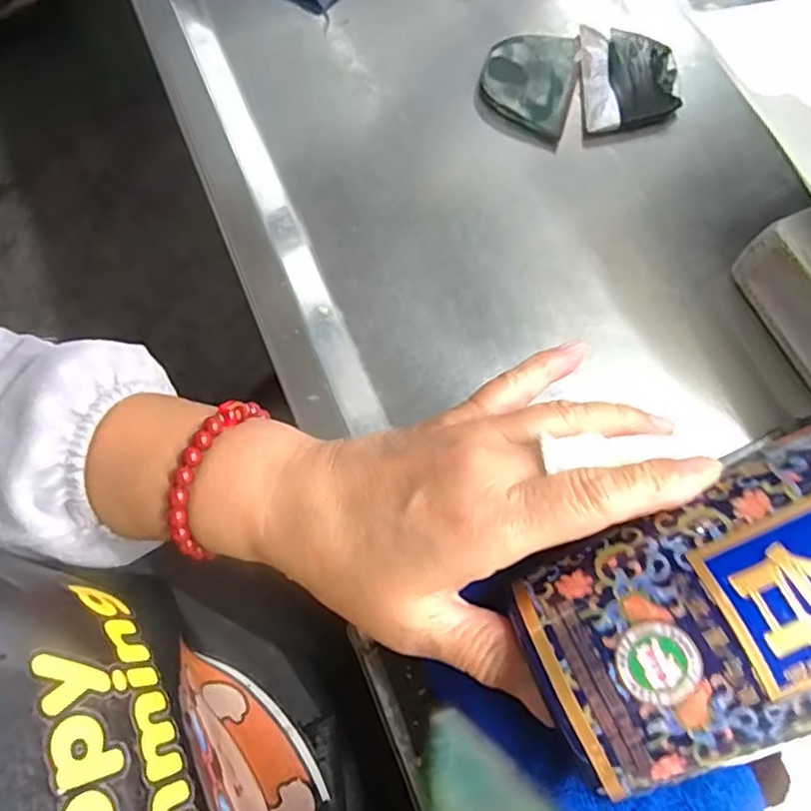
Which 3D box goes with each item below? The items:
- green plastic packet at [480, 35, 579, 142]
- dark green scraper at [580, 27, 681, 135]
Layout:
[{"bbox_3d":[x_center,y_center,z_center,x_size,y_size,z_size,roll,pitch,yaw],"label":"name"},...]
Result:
[{"bbox_3d":[0.080,-0.210,0.413,0.057,0.011,0.078,15,73,7],"label":"green plastic packet"},{"bbox_3d":[0.142,-0.208,0.411,0.059,0.008,0.079,0,72,3],"label":"dark green scraper"}]

